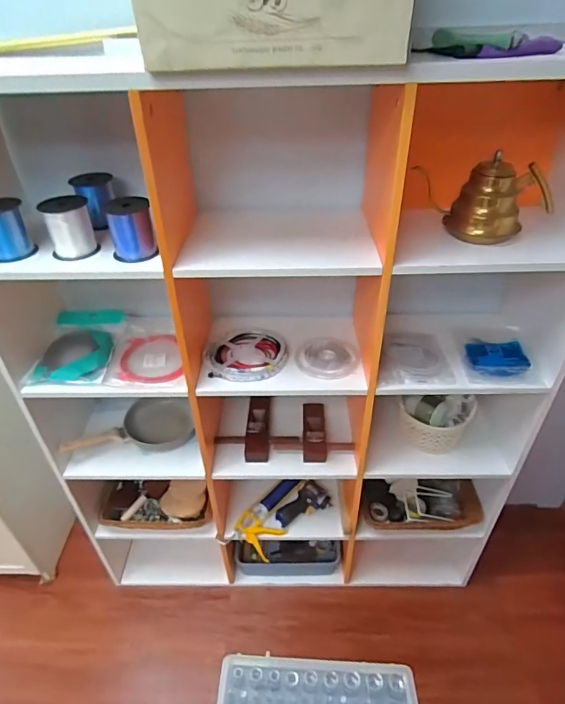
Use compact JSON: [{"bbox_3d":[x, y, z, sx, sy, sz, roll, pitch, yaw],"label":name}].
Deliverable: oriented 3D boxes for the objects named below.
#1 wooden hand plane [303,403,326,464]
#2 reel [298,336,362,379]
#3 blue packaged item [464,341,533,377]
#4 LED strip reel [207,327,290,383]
[{"bbox_3d":[0.088,0.210,1.262,0.066,0.079,0.188,-1,38,4],"label":"wooden hand plane"},{"bbox_3d":[0.112,0.006,1.096,0.146,0.030,0.149,4,38,10],"label":"reel"},{"bbox_3d":[0.501,0.017,1.051,0.125,0.034,0.105,0,38,4],"label":"blue packaged item"},{"bbox_3d":[-0.085,-0.001,1.101,0.193,0.019,0.200,-5,38,-1],"label":"LED strip reel"}]

